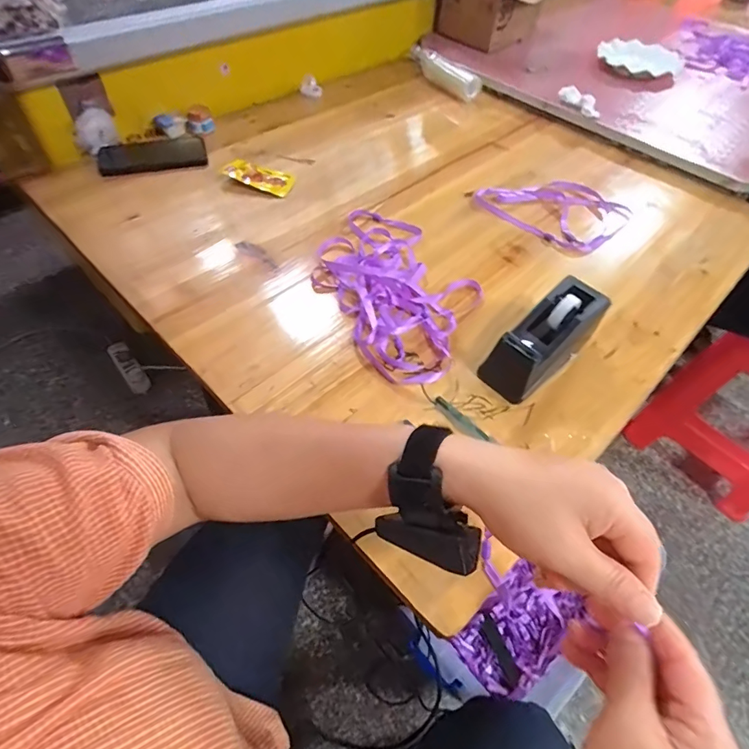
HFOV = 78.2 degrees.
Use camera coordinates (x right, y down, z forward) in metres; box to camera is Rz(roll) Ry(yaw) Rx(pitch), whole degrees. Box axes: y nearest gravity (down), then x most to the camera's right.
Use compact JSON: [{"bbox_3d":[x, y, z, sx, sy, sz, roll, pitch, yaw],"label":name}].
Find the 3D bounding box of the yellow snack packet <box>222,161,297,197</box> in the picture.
[{"bbox_3d":[-0.181,-0.308,0.715,0.109,0.025,0.039,15,53,8],"label":"yellow snack packet"}]

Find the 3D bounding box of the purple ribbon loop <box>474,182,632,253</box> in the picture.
[{"bbox_3d":[0.285,-0.269,0.725,0.197,0.008,0.176,38,59,23],"label":"purple ribbon loop"}]

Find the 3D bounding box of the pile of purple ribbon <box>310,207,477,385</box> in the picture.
[{"bbox_3d":[0.022,-0.117,0.584,0.182,0.024,0.292,-28,59,-23],"label":"pile of purple ribbon"}]

